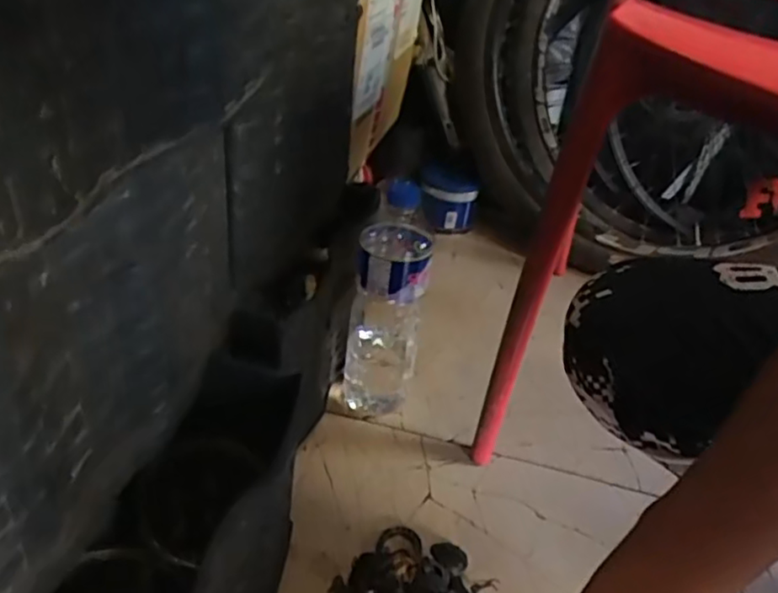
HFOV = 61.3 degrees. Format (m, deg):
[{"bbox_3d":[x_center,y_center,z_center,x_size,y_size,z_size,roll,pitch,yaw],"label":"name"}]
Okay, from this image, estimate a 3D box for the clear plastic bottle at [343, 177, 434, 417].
[{"bbox_3d":[-0.002,0.006,0.720,0.077,0.272,0.097,8,34,1],"label":"clear plastic bottle"}]

